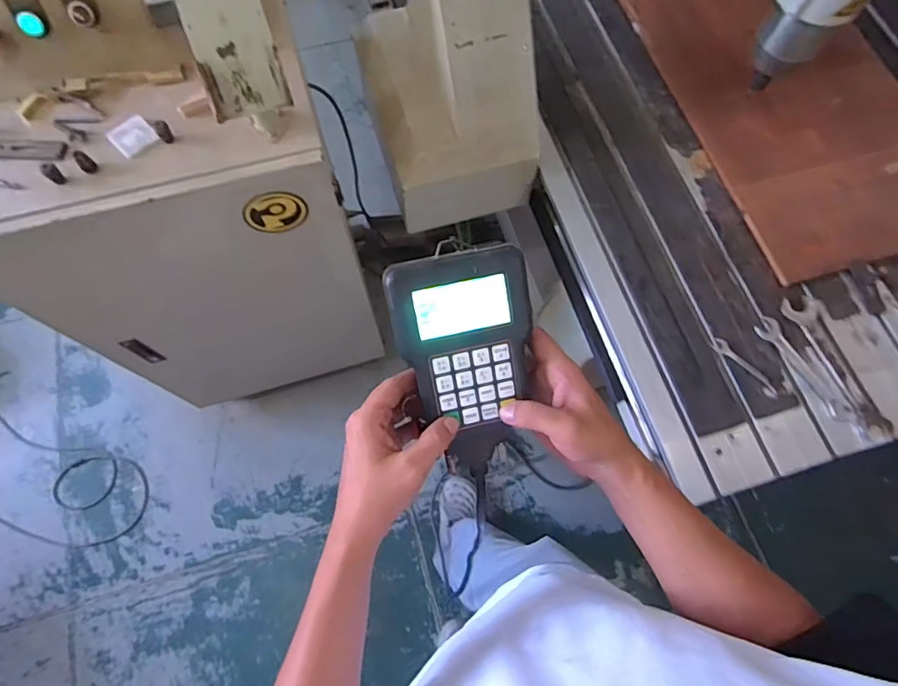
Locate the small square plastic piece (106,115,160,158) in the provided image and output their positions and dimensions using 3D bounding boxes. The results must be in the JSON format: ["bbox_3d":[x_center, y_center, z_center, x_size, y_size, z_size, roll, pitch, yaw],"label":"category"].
[{"bbox_3d":[-0.450,-0.296,0.736,0.056,0.007,0.056,43,76,13],"label":"small square plastic piece"}]

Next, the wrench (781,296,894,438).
[{"bbox_3d":[0.635,0.033,0.838,0.063,0.008,0.247,-22,72,-7],"label":"wrench"}]

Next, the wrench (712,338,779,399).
[{"bbox_3d":[0.479,0.040,0.834,0.124,0.009,0.028,43,76,13],"label":"wrench"}]

